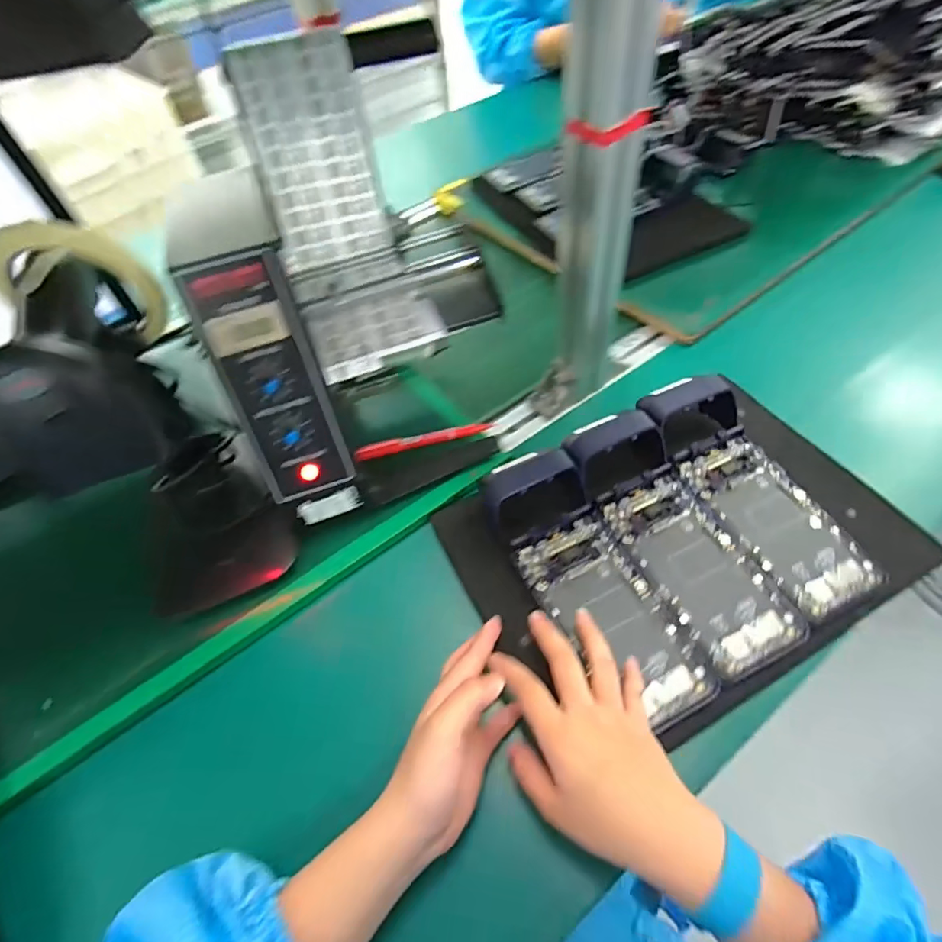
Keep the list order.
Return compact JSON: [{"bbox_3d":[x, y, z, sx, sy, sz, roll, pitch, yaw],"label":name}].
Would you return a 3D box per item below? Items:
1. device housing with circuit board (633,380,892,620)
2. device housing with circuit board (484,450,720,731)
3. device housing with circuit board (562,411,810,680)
[{"bbox_3d":[0.234,0.008,0.428,0.083,0.046,0.214,-18,53,-14],"label":"device housing with circuit board"},{"bbox_3d":[0.095,0.081,0.398,0.079,0.032,0.212,-28,66,-21],"label":"device housing with circuit board"},{"bbox_3d":[0.161,0.040,0.407,0.083,0.045,0.220,-21,54,-16],"label":"device housing with circuit board"}]

